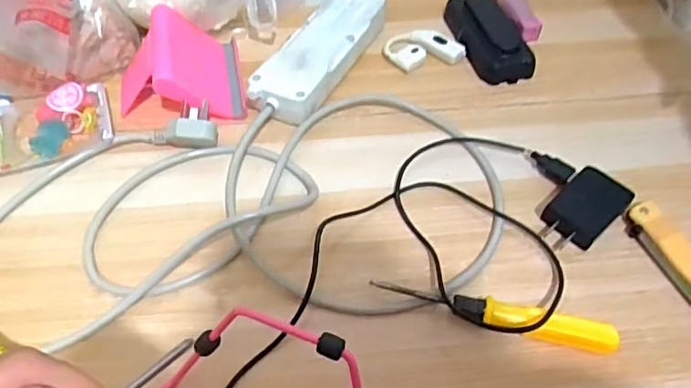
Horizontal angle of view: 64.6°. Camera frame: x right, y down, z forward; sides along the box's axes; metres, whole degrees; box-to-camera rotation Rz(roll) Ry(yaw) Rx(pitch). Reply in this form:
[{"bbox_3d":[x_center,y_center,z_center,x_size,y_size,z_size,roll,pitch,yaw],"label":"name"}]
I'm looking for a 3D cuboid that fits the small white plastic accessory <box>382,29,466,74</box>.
[{"bbox_3d":[0.069,-0.132,0.494,0.067,0.012,0.045,-11,55,-9],"label":"small white plastic accessory"}]

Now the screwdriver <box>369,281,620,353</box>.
[{"bbox_3d":[0.092,0.076,0.343,0.149,0.018,0.017,12,55,7],"label":"screwdriver"}]

